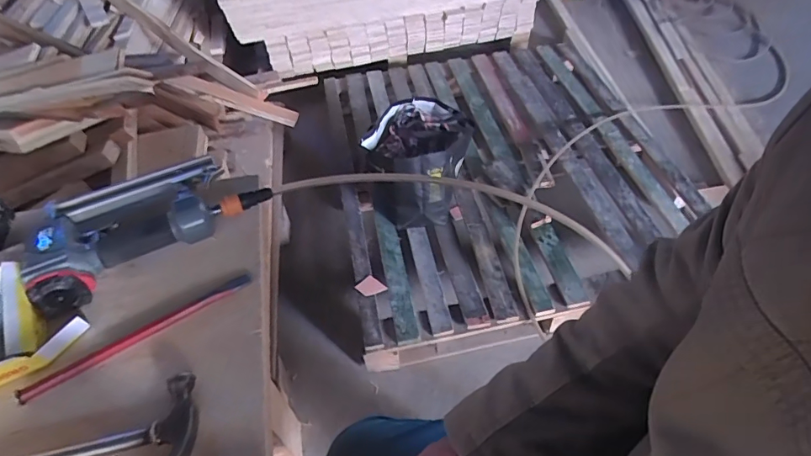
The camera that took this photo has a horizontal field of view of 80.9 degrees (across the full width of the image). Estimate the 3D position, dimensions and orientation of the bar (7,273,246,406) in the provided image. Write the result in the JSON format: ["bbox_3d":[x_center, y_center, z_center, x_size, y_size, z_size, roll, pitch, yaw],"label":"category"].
[{"bbox_3d":[-0.278,0.113,0.507,0.241,0.010,0.020,-31,55,-22],"label":"bar"}]

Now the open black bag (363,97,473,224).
[{"bbox_3d":[0.028,-0.179,1.279,0.237,0.197,0.295,17,52,16],"label":"open black bag"}]

